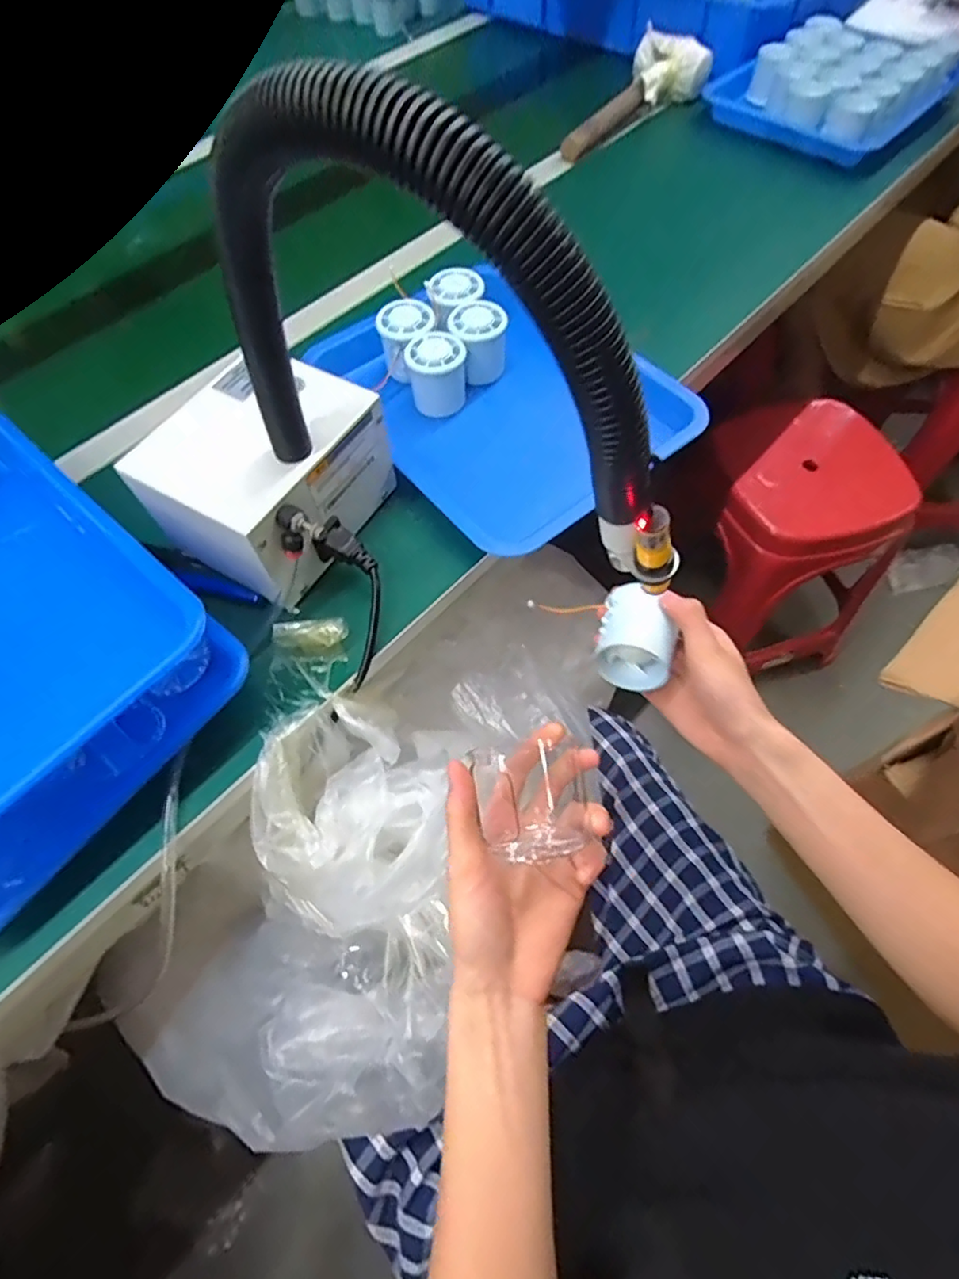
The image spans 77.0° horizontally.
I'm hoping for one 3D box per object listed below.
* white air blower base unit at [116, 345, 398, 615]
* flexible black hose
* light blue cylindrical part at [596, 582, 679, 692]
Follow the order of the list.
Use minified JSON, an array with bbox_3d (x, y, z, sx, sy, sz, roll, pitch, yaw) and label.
[{"bbox_3d":[-0.166,-0.130,0.489,0.139,0.108,0.159,24,65,14],"label":"white air blower base unit"},{"bbox_3d":[-0.036,-0.141,0.294,0.257,0.208,0.031,27,66,15],"label":"flexible black hose"},{"bbox_3d":[0.111,-0.003,0.426,0.049,0.045,0.060,16,63,10],"label":"light blue cylindrical part"}]

